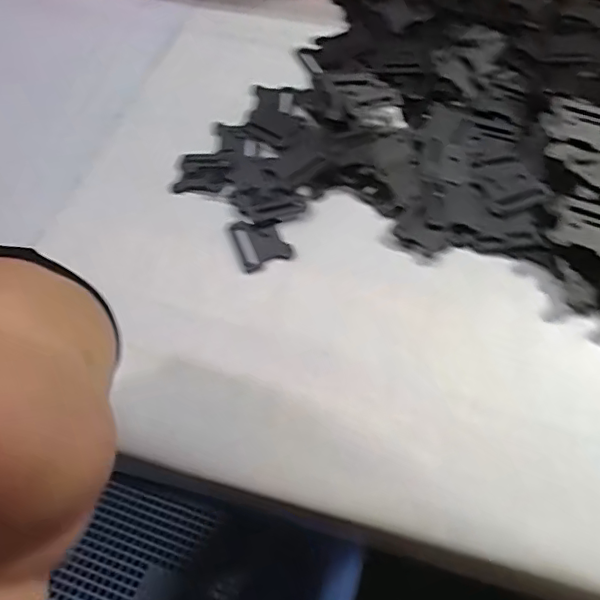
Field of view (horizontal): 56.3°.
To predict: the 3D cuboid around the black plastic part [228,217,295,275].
[{"bbox_3d":[-0.031,-0.048,0.451,0.039,0.004,0.046,-18,62,-9],"label":"black plastic part"}]

